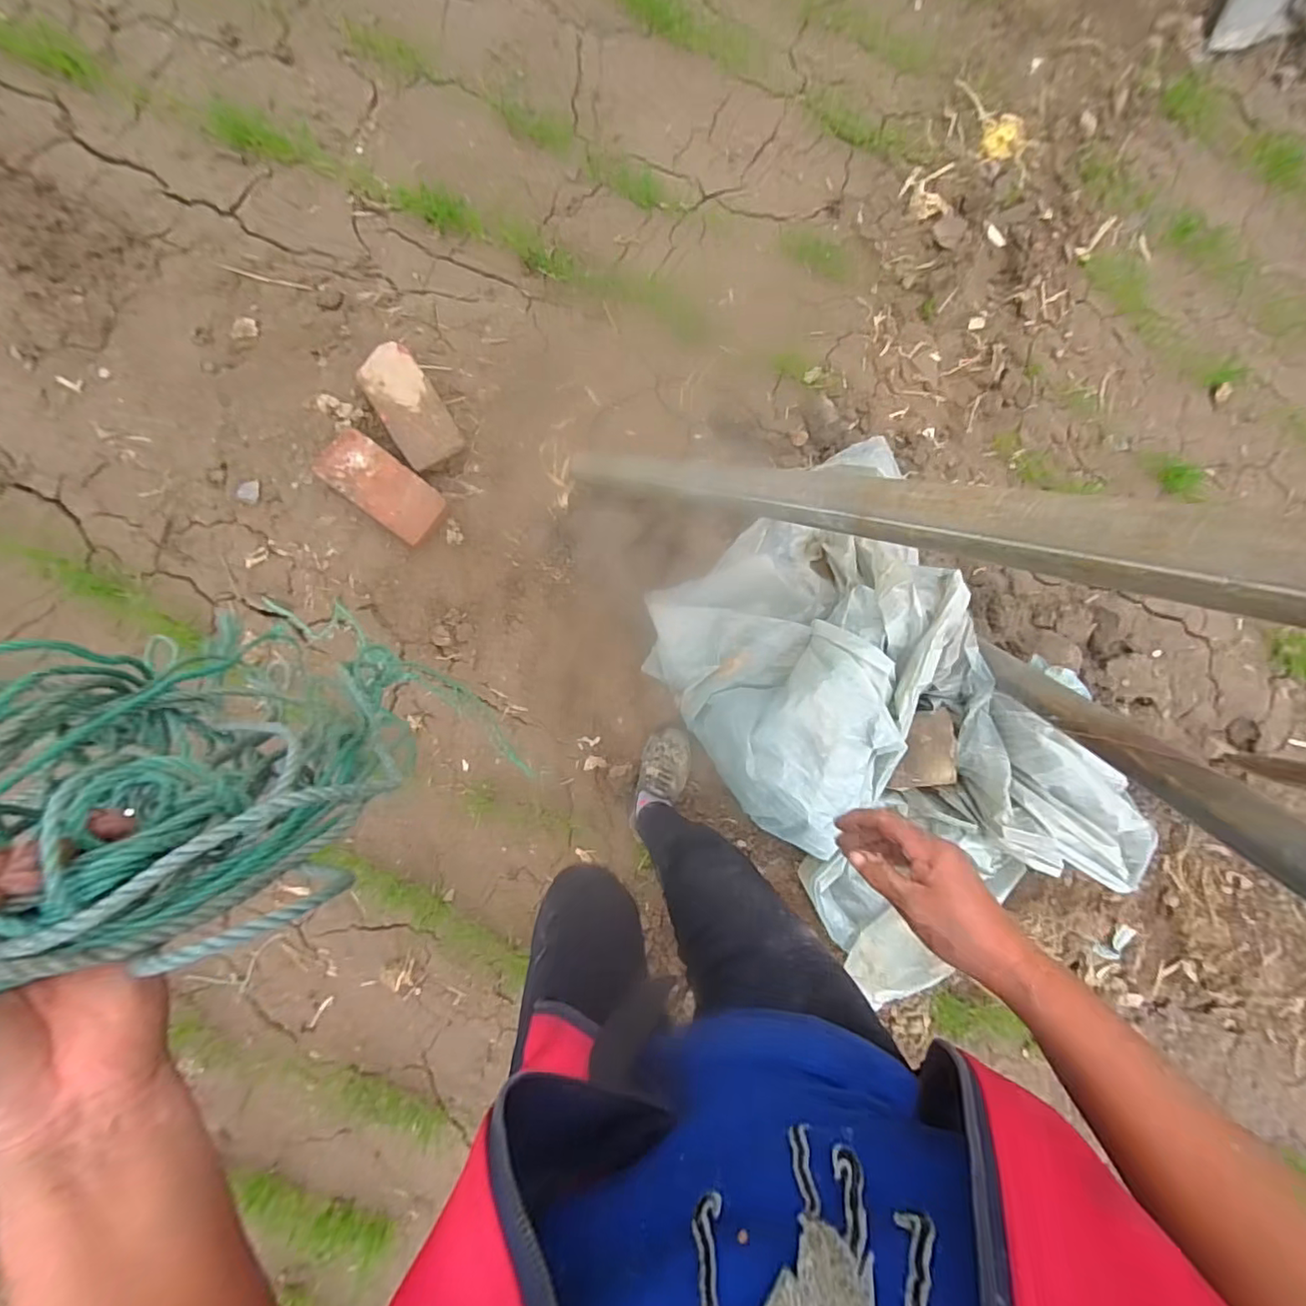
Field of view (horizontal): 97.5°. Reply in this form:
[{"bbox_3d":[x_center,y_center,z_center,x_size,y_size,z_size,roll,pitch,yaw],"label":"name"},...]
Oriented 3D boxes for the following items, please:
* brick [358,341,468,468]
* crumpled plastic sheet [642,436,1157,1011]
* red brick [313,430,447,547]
[{"bbox_3d":[-0.446,-0.452,1.053,0.111,0.052,0.208,-32,92,-4],"label":"brick"},{"bbox_3d":[0.404,0.115,1.049,0.572,0.291,0.810,-34,92,-4],"label":"crumpled plastic sheet"},{"bbox_3d":[-0.500,-0.306,1.052,0.233,0.047,0.114,38,85,-4],"label":"red brick"}]

